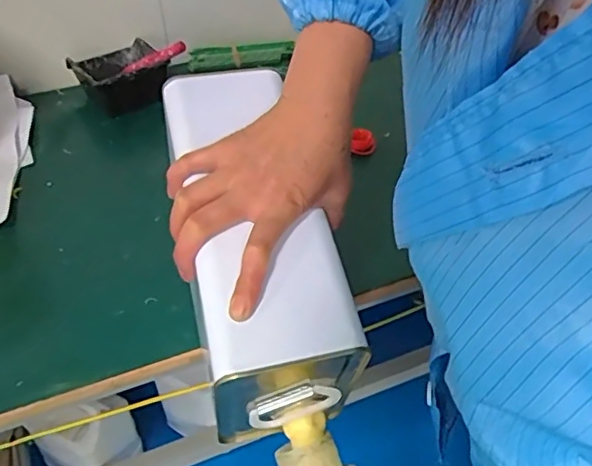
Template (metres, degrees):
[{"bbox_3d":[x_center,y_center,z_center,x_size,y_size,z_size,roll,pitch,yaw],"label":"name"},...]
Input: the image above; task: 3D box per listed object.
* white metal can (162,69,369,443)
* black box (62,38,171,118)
[{"bbox_3d":[-0.040,0.009,0.470,0.105,0.117,0.279,-13,63,-13],"label":"white metal can"},{"bbox_3d":[-0.269,-0.239,0.907,0.125,0.054,0.146,-22,43,-22],"label":"black box"}]

